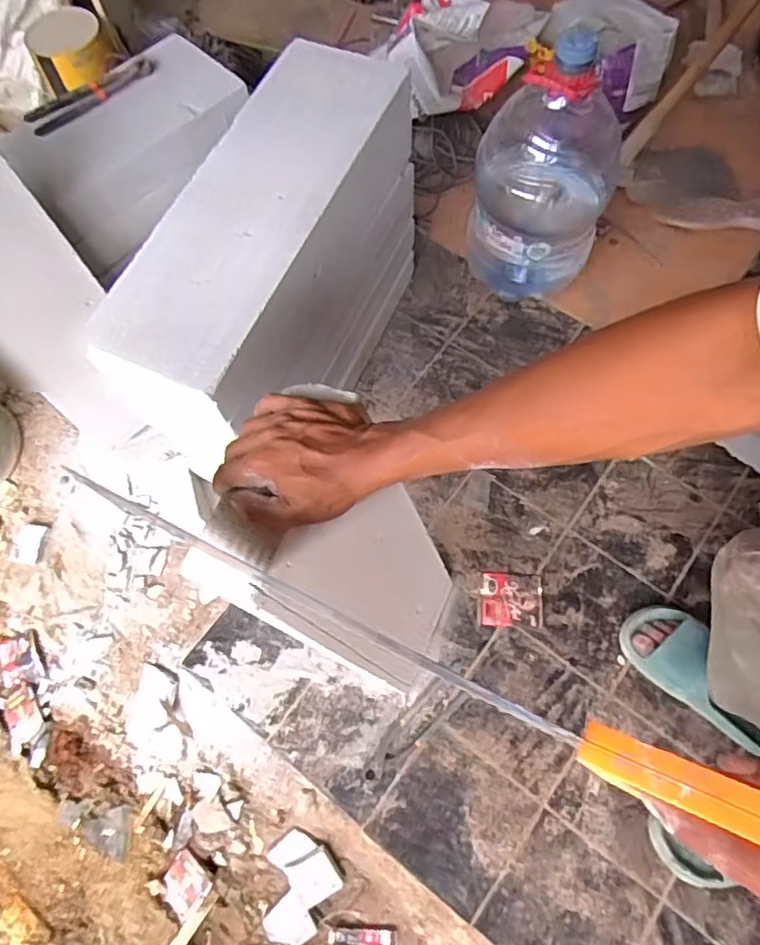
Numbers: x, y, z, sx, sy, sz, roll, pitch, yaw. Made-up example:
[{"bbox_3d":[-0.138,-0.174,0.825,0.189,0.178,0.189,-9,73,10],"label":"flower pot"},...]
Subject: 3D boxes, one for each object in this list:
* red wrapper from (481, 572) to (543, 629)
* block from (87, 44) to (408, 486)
[{"bbox_3d":[0.228,0.220,1.042,0.105,0.004,0.089,2,68,3],"label":"red wrapper"},{"bbox_3d":[-0.149,-0.301,1.017,0.206,0.460,0.565,23,71,11],"label":"block"}]

